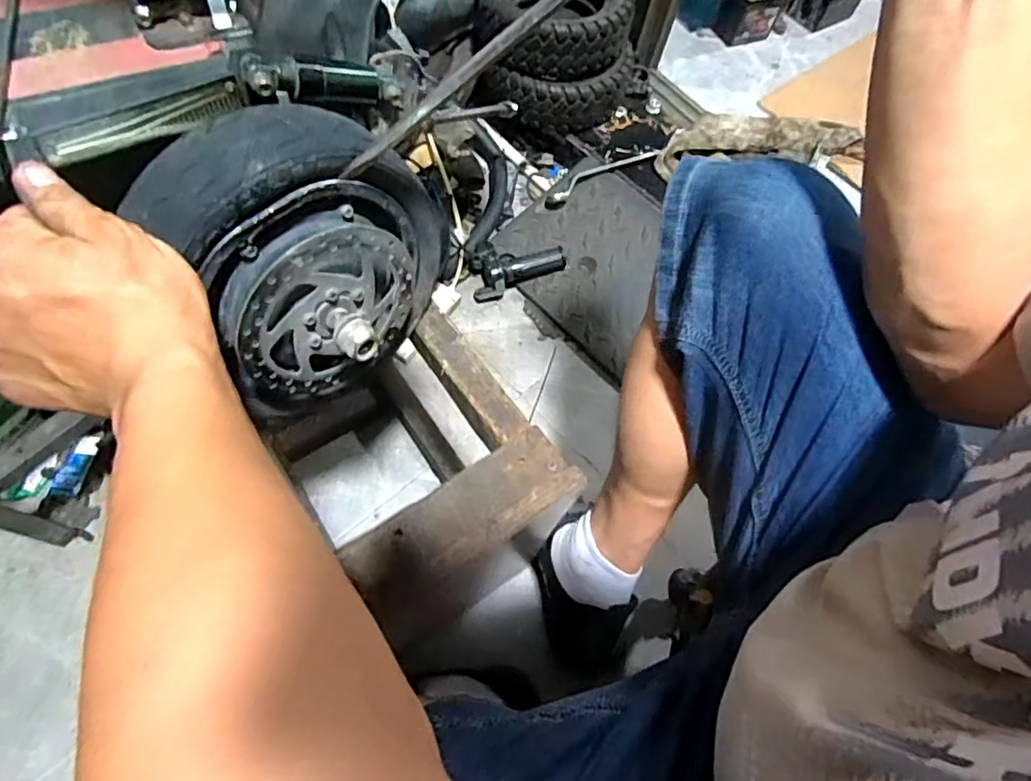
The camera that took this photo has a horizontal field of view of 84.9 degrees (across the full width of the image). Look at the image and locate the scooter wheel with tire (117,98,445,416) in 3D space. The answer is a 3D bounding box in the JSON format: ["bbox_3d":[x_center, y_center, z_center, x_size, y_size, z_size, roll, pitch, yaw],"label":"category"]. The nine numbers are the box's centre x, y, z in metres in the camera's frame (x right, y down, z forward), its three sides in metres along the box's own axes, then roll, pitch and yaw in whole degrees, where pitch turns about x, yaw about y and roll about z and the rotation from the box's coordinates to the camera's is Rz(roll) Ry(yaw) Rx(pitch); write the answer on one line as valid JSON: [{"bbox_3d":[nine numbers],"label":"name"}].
[{"bbox_3d":[-0.129,-0.077,0.389,0.185,0.193,0.112,-37,71,-18],"label":"scooter wheel with tire"}]

